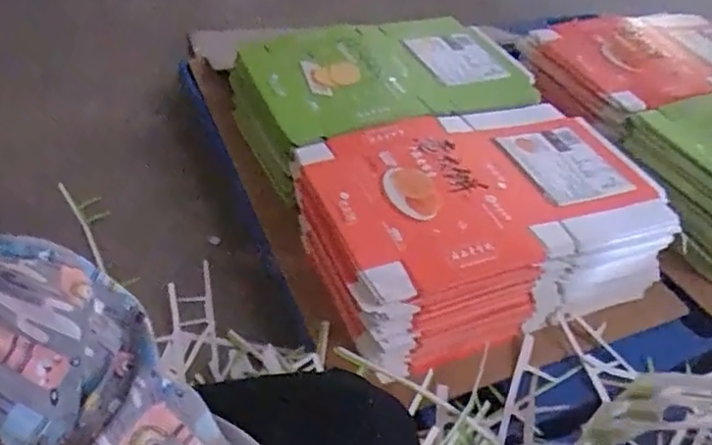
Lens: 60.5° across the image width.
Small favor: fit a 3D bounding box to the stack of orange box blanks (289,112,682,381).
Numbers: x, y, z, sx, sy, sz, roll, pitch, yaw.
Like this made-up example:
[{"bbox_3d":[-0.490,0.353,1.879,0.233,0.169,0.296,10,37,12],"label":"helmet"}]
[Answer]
[{"bbox_3d":[0.170,-0.005,0.877,0.461,0.171,0.312,-11,46,-19],"label":"stack of orange box blanks"}]

